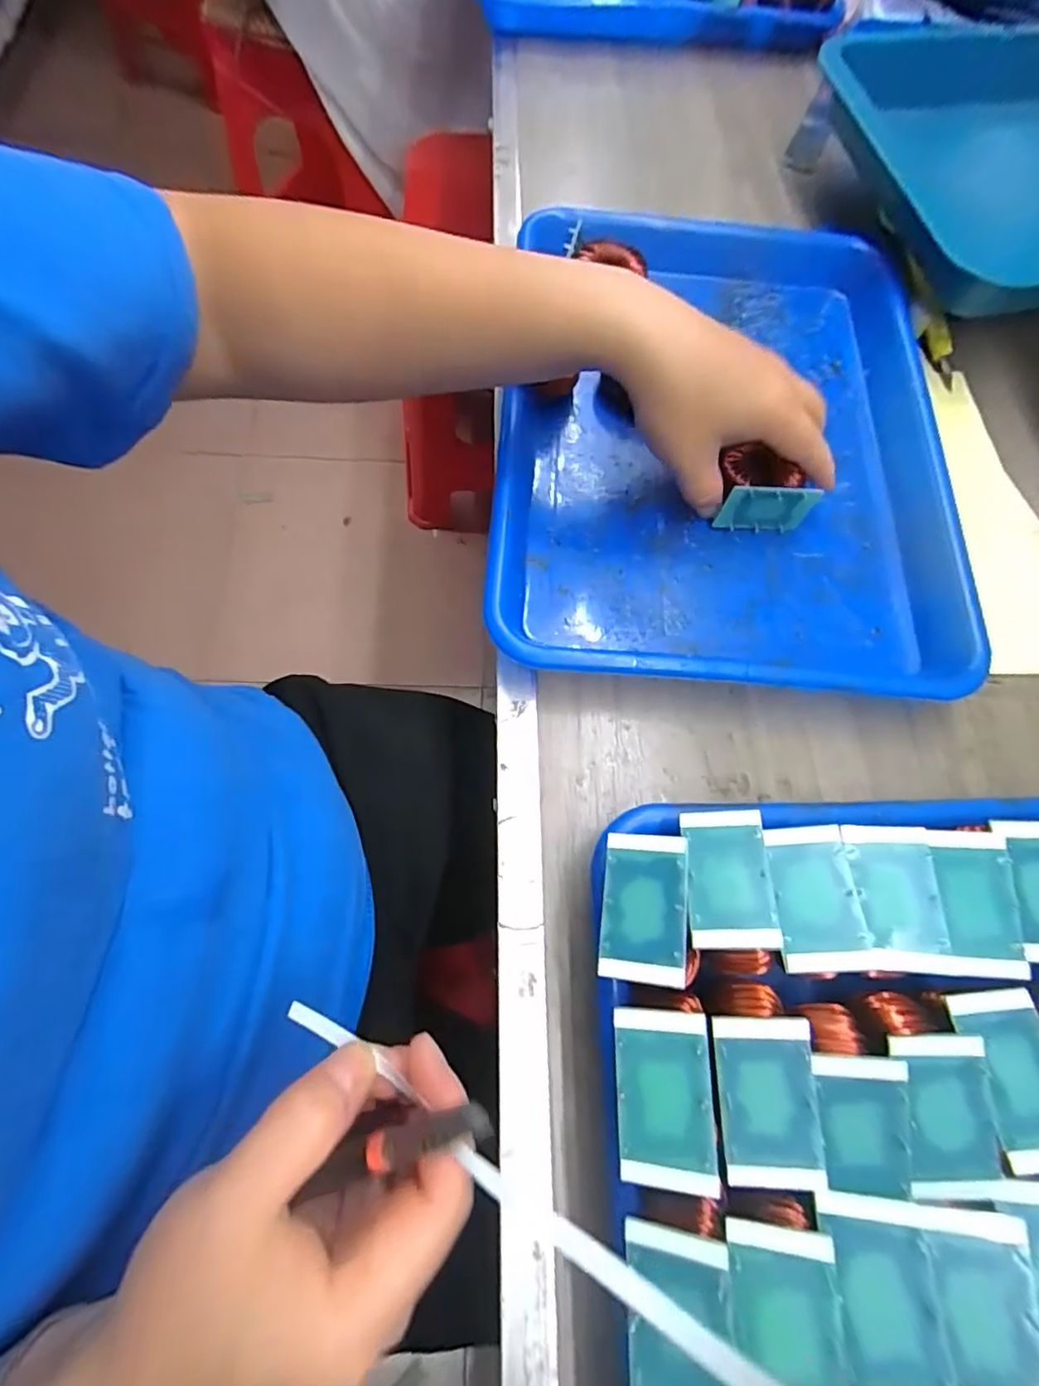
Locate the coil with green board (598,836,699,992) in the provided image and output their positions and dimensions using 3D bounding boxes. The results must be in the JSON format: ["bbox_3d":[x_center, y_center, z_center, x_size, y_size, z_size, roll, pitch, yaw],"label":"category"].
[{"bbox_3d":[0.047,0.080,0.216,0.030,0.017,0.050,-4,62,25],"label":"coil with green board"}]

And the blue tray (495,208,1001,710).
[{"bbox_3d":[0.119,-0.152,0.341,0.253,0.033,0.324,5,70,-1],"label":"blue tray"}]

